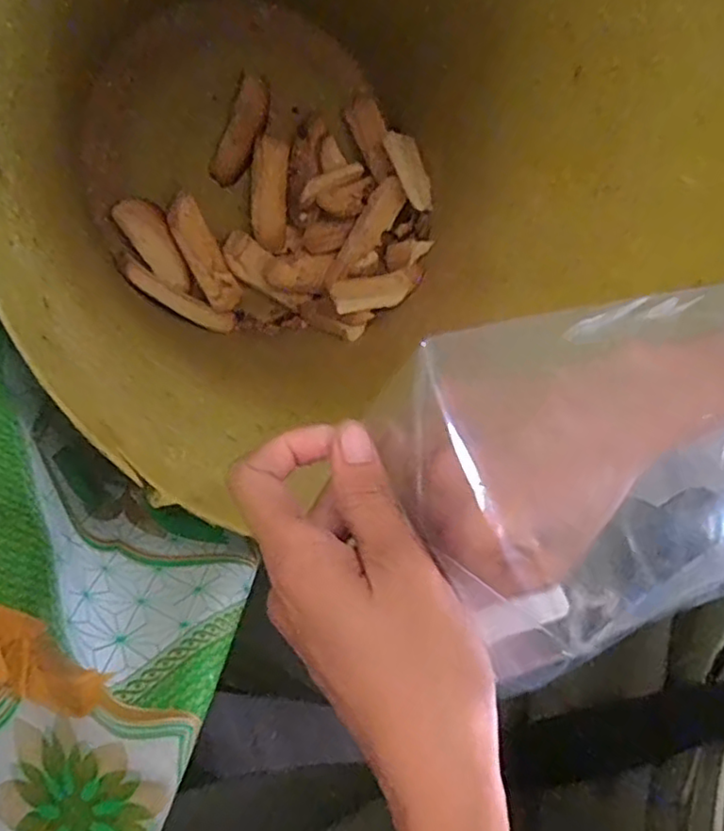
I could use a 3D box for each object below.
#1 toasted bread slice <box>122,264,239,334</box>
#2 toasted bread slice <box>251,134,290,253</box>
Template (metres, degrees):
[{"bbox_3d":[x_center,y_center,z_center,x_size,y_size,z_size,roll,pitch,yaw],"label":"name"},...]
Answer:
[{"bbox_3d":[-0.211,-0.132,0.742,0.133,0.018,0.033,27,69,-29],"label":"toasted bread slice"},{"bbox_3d":[-0.109,-0.261,0.756,0.045,0.017,0.126,1,99,0],"label":"toasted bread slice"}]

